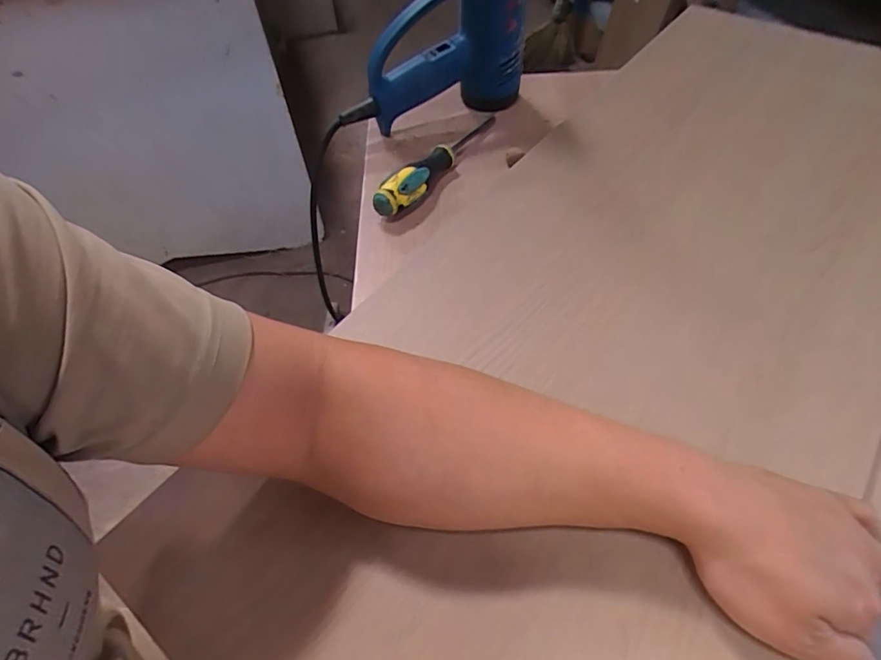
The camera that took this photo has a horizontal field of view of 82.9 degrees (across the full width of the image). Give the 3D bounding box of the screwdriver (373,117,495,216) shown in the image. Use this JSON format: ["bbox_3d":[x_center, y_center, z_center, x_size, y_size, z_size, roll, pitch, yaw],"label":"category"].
[{"bbox_3d":[0.003,-0.190,0.545,0.030,0.042,0.215,29,60,22],"label":"screwdriver"}]

